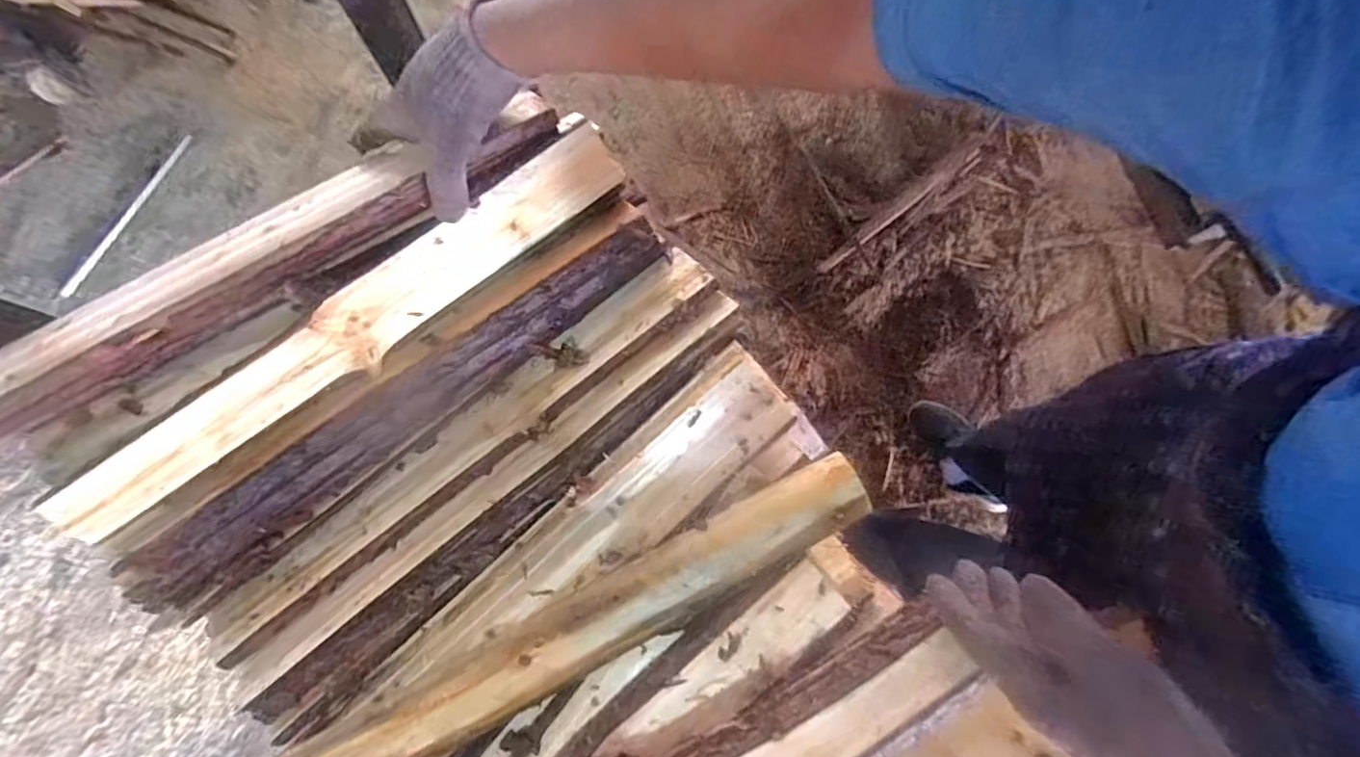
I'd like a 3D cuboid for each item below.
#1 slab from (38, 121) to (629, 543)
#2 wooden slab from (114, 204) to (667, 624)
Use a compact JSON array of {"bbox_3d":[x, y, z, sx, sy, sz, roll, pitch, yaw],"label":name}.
[{"bbox_3d":[-0.254,-0.044,0.469,0.490,0.017,0.064,-39,116,-7],"label":"slab"},{"bbox_3d":[-0.219,0.014,0.485,0.485,0.023,0.066,-39,109,-7],"label":"wooden slab"}]

